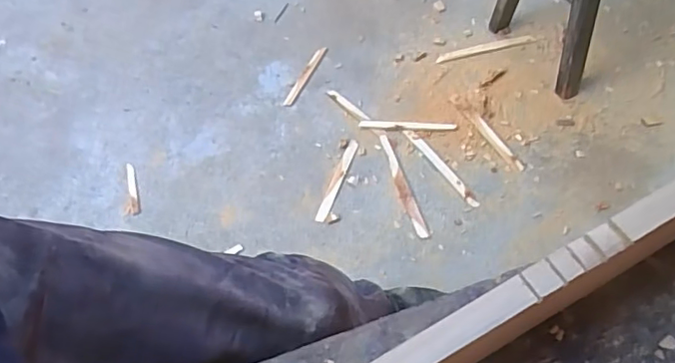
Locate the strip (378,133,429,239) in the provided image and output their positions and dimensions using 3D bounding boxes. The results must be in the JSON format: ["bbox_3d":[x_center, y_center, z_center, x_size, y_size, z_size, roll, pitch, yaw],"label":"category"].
[{"bbox_3d":[0.134,0.005,1.165,0.026,0.007,0.257,-16,59,-5],"label":"strip"}]

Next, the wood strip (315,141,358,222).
[{"bbox_3d":[0.000,-0.003,1.179,0.024,0.013,0.209,16,61,13],"label":"wood strip"}]

